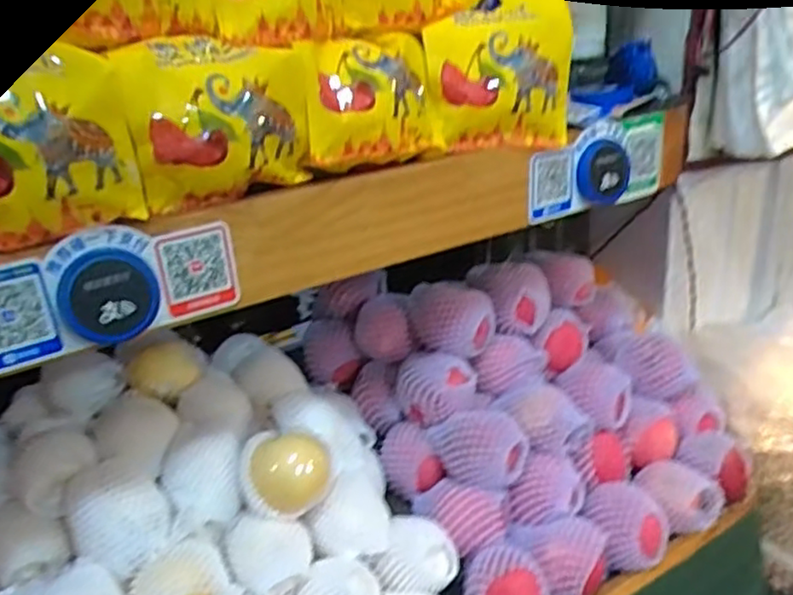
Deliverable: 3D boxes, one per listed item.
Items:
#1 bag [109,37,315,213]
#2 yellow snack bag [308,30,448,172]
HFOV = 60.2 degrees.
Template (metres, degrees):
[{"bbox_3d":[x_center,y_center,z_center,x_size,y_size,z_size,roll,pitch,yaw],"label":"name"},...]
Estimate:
[{"bbox_3d":[-0.153,-0.157,0.606,0.166,0.131,0.049,-19,26,-31],"label":"bag"},{"bbox_3d":[-0.033,-0.195,0.684,0.153,0.113,0.067,-22,28,-36],"label":"yellow snack bag"}]

